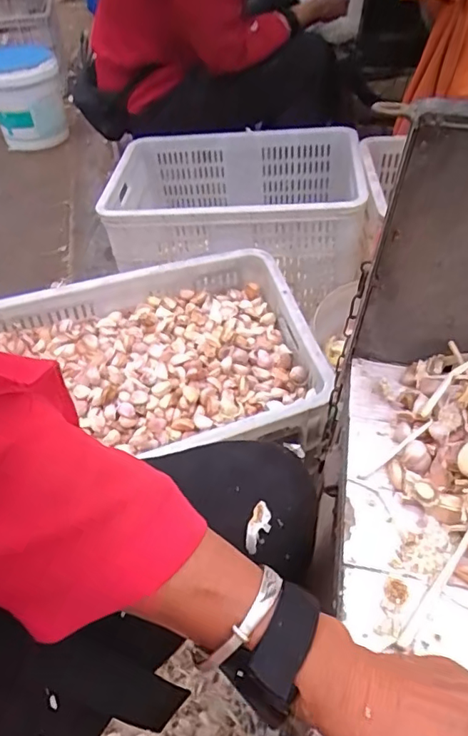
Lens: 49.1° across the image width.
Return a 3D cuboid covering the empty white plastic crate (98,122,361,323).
[{"bbox_3d":[0.003,-0.378,1.185,0.536,0.234,0.416,3,47,1],"label":"empty white plastic crate"}]

